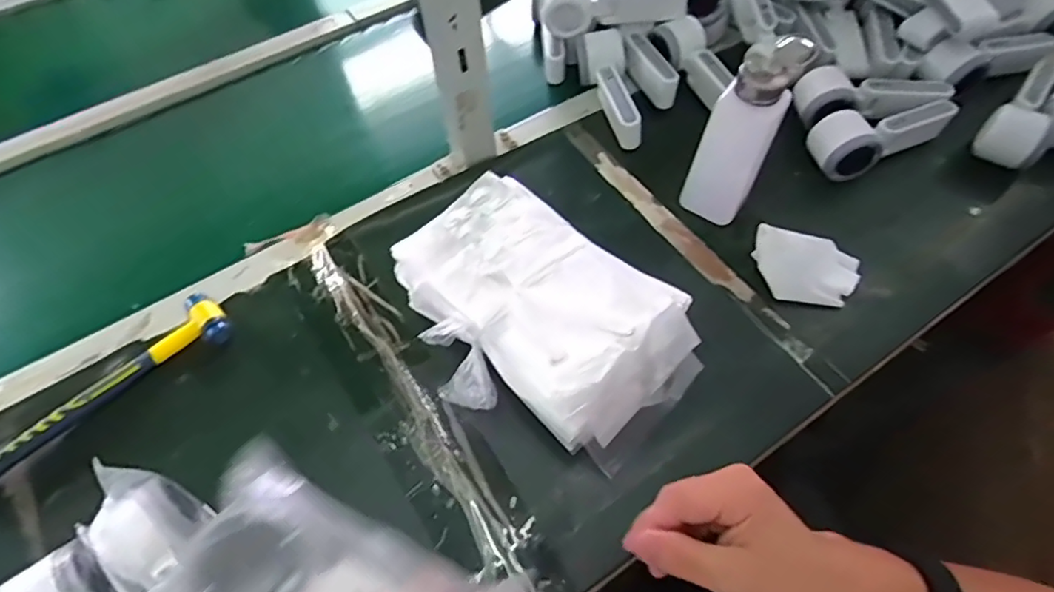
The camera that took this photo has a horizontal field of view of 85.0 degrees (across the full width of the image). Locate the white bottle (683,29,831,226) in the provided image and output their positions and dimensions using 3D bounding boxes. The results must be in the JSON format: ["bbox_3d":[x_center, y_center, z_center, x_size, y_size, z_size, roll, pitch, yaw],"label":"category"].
[{"bbox_3d":[0.202,-0.150,0.537,0.070,0.169,0.061,19,61,13],"label":"white bottle"}]

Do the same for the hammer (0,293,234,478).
[{"bbox_3d":[-0.382,0.082,0.507,0.241,0.024,0.057,-36,64,-19],"label":"hammer"}]

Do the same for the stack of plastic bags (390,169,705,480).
[{"bbox_3d":[0.012,0.015,0.512,0.257,0.066,0.194,33,65,20],"label":"stack of plastic bags"}]

